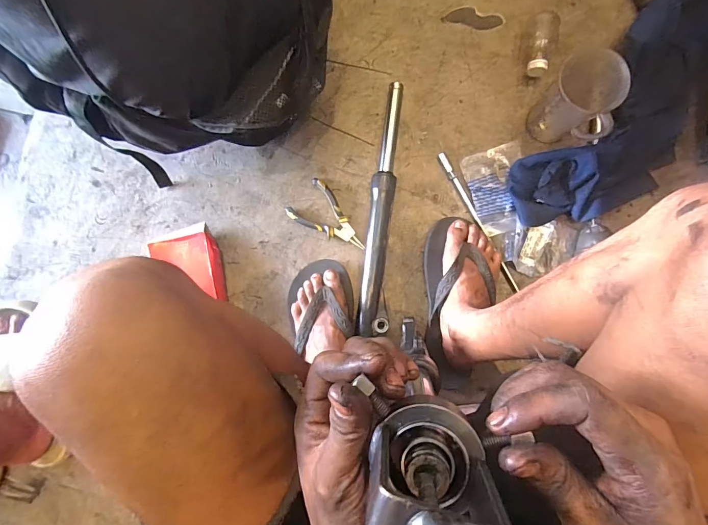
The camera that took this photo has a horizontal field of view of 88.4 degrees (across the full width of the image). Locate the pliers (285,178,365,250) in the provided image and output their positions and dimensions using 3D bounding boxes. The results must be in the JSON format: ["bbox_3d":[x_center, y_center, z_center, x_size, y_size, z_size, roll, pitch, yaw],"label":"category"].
[{"bbox_3d":[-0.042,-0.073,0.626,0.138,0.018,0.079,42,88,4],"label":"pliers"}]

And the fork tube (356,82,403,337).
[{"bbox_3d":[0.045,-0.093,0.615,0.044,0.034,0.417,5,86,2],"label":"fork tube"}]

